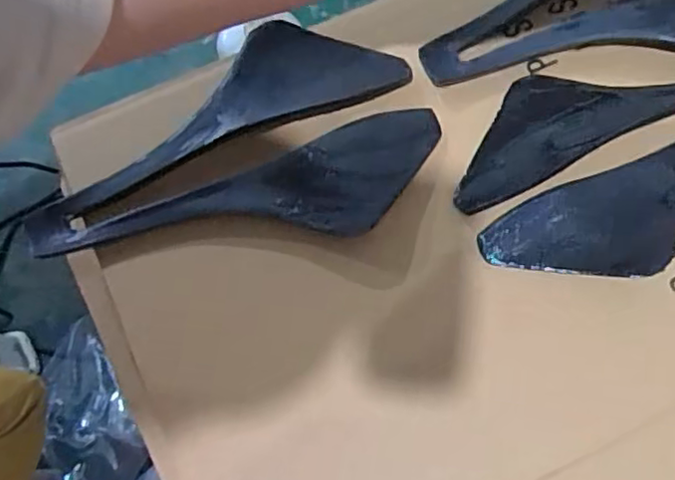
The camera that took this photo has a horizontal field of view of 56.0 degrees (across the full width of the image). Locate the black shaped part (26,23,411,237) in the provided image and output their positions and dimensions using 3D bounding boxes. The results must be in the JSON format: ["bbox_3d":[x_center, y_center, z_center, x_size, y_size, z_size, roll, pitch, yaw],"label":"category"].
[{"bbox_3d":[-0.074,-0.079,0.371,0.229,0.012,0.065,-25,74,-8],"label":"black shaped part"}]

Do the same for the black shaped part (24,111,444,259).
[{"bbox_3d":[-0.049,-0.017,0.357,0.233,0.019,0.061,-17,74,-5],"label":"black shaped part"}]

